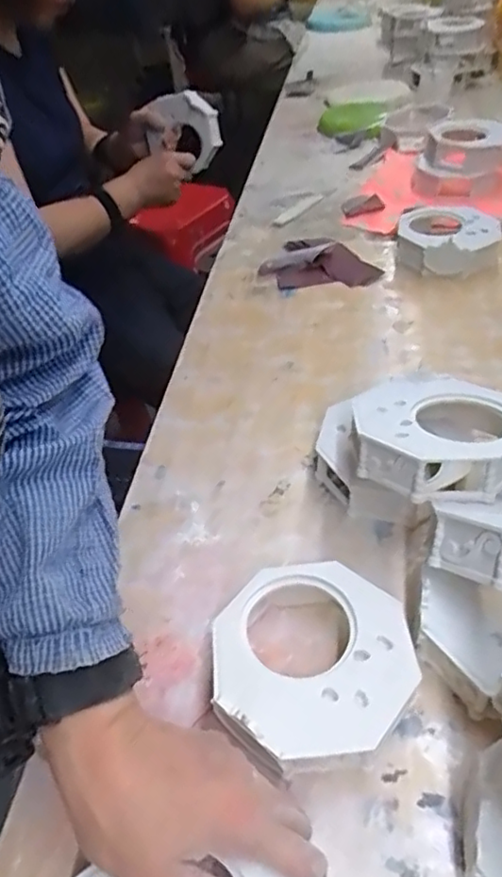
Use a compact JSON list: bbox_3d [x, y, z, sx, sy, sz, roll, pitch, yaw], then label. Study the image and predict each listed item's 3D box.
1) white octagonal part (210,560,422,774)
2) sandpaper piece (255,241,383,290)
[{"bbox_3d":[0.037,0.135,0.371,0.115,0.041,0.116,-6,44,1],"label":"white octagonal part"},{"bbox_3d":[0.083,-0.212,0.742,0.136,0.024,0.099,0,44,7],"label":"sandpaper piece"}]

